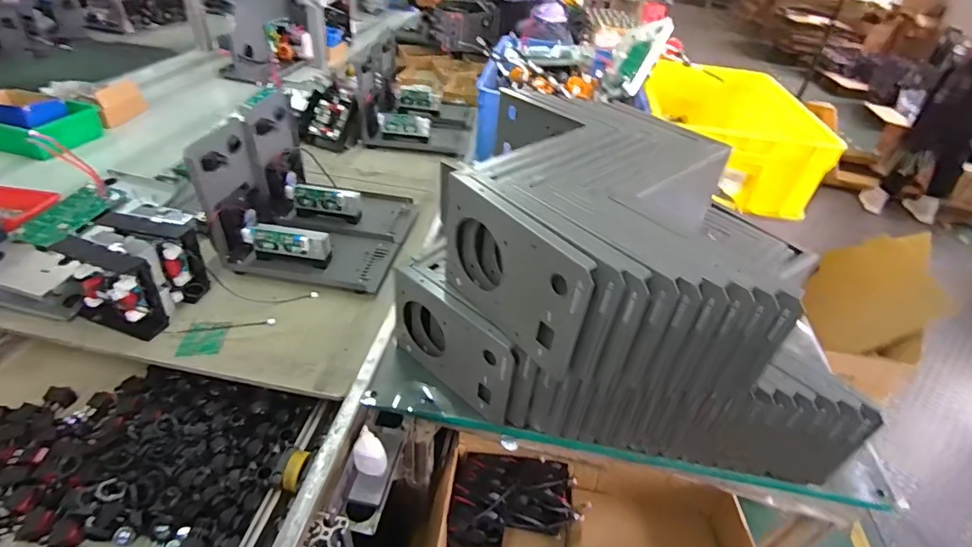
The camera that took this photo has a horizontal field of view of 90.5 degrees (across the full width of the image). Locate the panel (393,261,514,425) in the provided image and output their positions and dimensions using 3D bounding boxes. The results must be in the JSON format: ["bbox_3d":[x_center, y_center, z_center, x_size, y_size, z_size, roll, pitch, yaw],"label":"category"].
[{"bbox_3d":[-0.046,0.090,0.638,0.206,0.153,0.025,34,45,30],"label":"panel"}]

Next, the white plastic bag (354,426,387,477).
[{"bbox_3d":[-0.154,0.239,0.640,0.040,0.079,0.025,-4,40,-14],"label":"white plastic bag"}]

